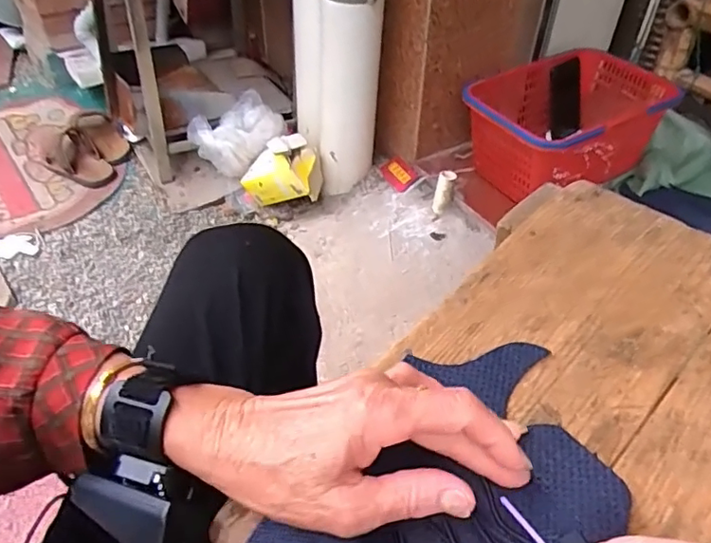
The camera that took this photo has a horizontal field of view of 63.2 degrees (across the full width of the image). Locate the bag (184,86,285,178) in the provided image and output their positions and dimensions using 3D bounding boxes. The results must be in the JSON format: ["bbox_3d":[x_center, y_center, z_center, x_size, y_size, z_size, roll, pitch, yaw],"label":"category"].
[{"bbox_3d":[-0.238,-0.290,1.201,0.170,0.084,0.149,-29,52,-27],"label":"bag"}]

